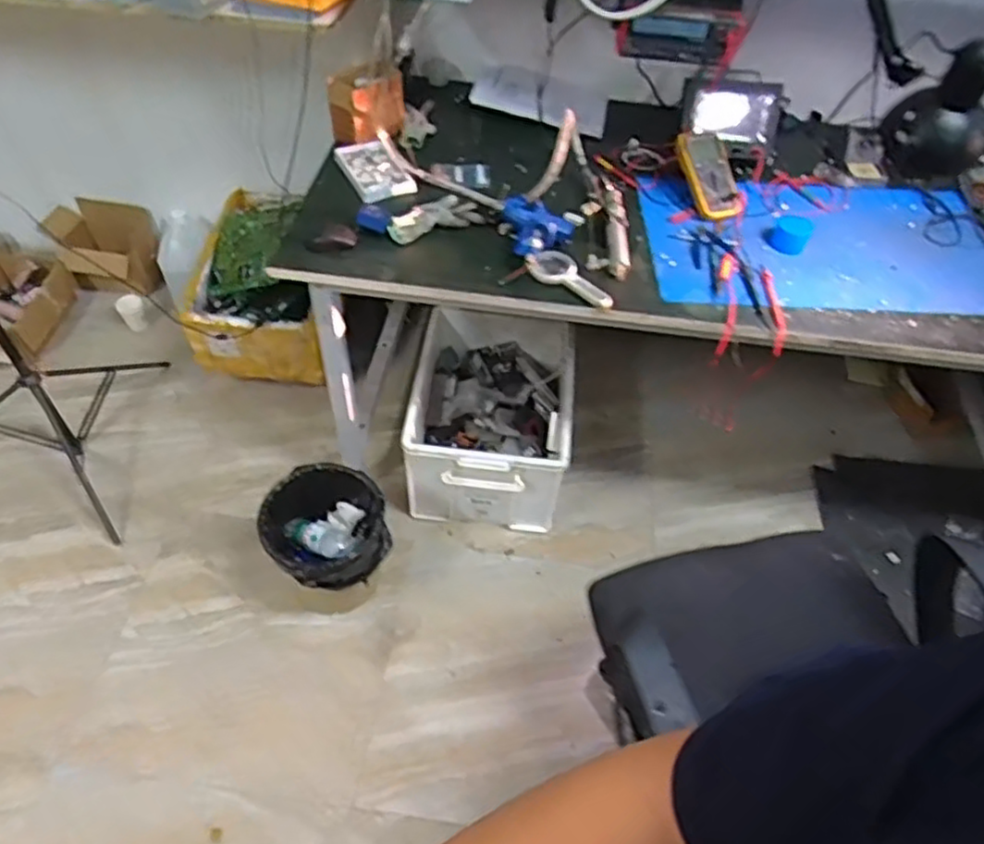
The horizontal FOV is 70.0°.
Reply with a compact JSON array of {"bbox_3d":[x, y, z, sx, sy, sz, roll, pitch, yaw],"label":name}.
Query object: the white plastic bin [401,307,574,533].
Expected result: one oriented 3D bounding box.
[{"bbox_3d":[-0.001,-0.007,1.825,0.378,0.284,0.489,4,55,1],"label":"white plastic bin"}]

